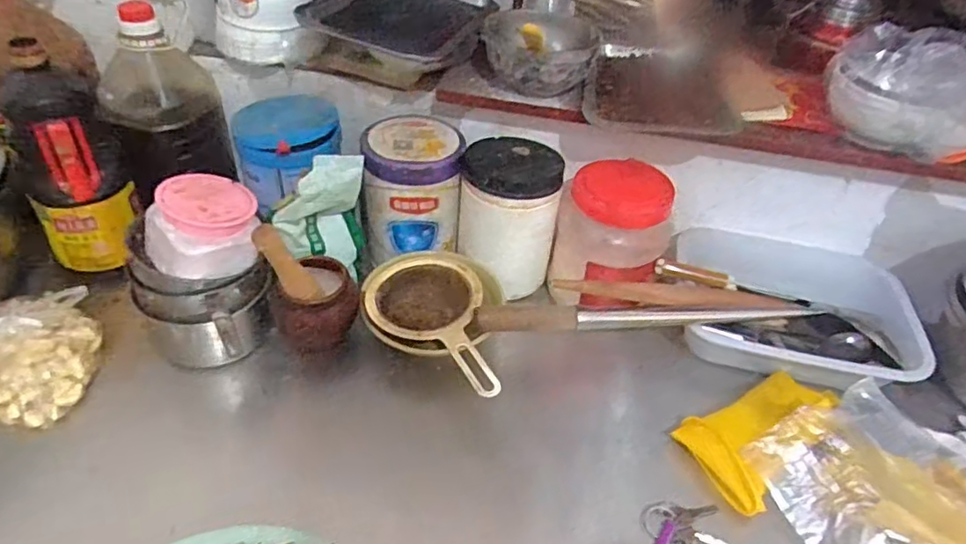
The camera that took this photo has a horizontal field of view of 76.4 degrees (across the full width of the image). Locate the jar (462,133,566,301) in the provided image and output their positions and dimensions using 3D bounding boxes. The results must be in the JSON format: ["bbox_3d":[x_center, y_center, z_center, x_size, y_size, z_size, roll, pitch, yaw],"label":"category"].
[{"bbox_3d":[0.033,-0.070,0.787,0.120,0.178,0.101,12,41,6],"label":"jar"}]

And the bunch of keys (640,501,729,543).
[{"bbox_3d":[0.187,0.254,0.600,0.119,0.008,0.064,-11,44,-18],"label":"bunch of keys"}]

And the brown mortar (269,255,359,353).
[{"bbox_3d":[-0.192,0.042,0.709,0.101,0.096,0.072,-17,46,-24],"label":"brown mortar"}]

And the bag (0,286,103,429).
[{"bbox_3d":[-0.496,0.089,0.655,0.151,0.066,0.157,-26,50,-31],"label":"bag"}]

